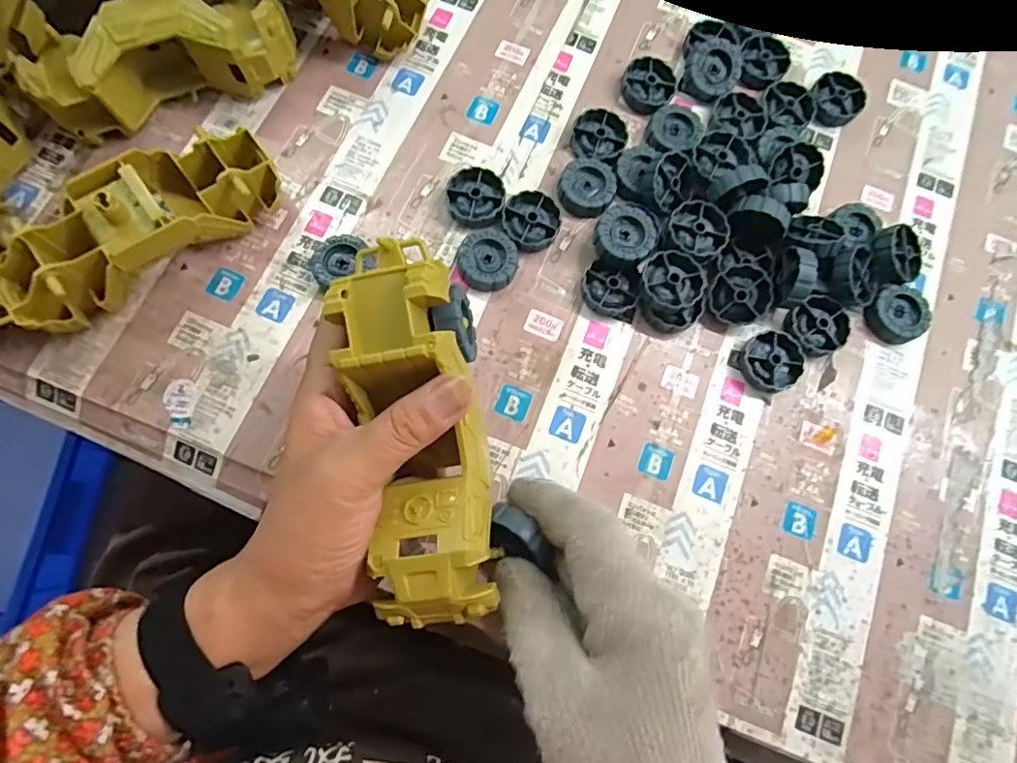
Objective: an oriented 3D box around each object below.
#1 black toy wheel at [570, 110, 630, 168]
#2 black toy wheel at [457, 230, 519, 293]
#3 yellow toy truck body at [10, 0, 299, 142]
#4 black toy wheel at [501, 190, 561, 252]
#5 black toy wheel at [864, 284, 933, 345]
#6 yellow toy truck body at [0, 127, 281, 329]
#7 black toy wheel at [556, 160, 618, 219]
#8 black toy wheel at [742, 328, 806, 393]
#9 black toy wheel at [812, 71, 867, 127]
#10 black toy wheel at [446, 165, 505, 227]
[{"bbox_3d":[0.063,-0.168,0.390,0.037,0.012,0.041,25,76,3],"label":"black toy wheel"},{"bbox_3d":[-0.014,-0.078,0.367,0.038,0.012,0.039,1,76,-3],"label":"black toy wheel"},{"bbox_3d":[-0.220,-0.208,0.365,0.159,0.054,0.052,-19,78,-8],"label":"yellow toy truck body"},{"bbox_3d":[0.015,-0.107,0.375,0.037,0.013,0.039,1,76,-3],"label":"black toy wheel"},{"bbox_3d":[0.262,-0.047,0.377,0.042,0.015,0.037,-43,83,-12],"label":"black toy wheel"},{"bbox_3d":[-0.222,-0.089,0.337,0.173,0.053,0.054,-39,82,-11],"label":"yellow toy truck body"},{"bbox_3d":[0.053,-0.130,0.380,0.036,0.013,0.038,1,76,-3],"label":"black toy wheel"},{"bbox_3d":[0.170,-0.013,0.363,0.039,0.011,0.038,1,76,-3],"label":"black toy wheel"},{"bbox_3d":[0.241,-0.206,0.416,0.036,0.014,0.043,34,77,5],"label":"black toy wheel"},{"bbox_3d":[-0.022,-0.123,0.377,0.037,0.012,0.041,2,76,-3],"label":"black toy wheel"}]

